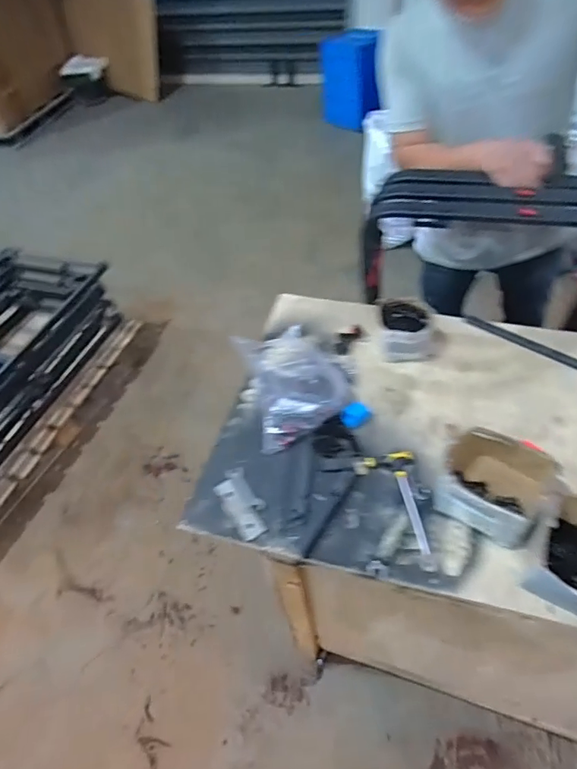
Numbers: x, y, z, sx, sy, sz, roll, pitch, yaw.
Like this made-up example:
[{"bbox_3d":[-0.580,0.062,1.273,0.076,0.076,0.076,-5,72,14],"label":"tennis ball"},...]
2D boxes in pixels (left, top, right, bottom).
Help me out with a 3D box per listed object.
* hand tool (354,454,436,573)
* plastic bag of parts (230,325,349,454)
[{"bbox_3d":[0.182,0.201,0.798,0.100,0.029,0.201,-10,49,-2],"label":"hand tool"},{"bbox_3d":[0.012,-0.011,0.946,0.178,0.081,0.240,-14,49,-5],"label":"plastic bag of parts"}]

